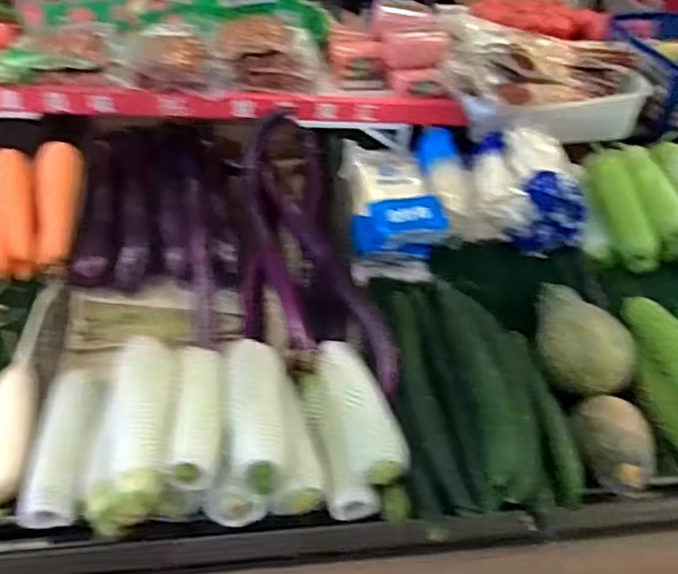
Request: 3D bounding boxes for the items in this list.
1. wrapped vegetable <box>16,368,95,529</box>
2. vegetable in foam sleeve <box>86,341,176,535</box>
[{"bbox_3d":[-0.325,0.177,0.751,0.062,0.044,0.205,0,43,-8],"label":"wrapped vegetable"},{"bbox_3d":[-0.237,0.158,0.730,0.093,0.063,0.235,1,43,-7],"label":"vegetable in foam sleeve"}]

